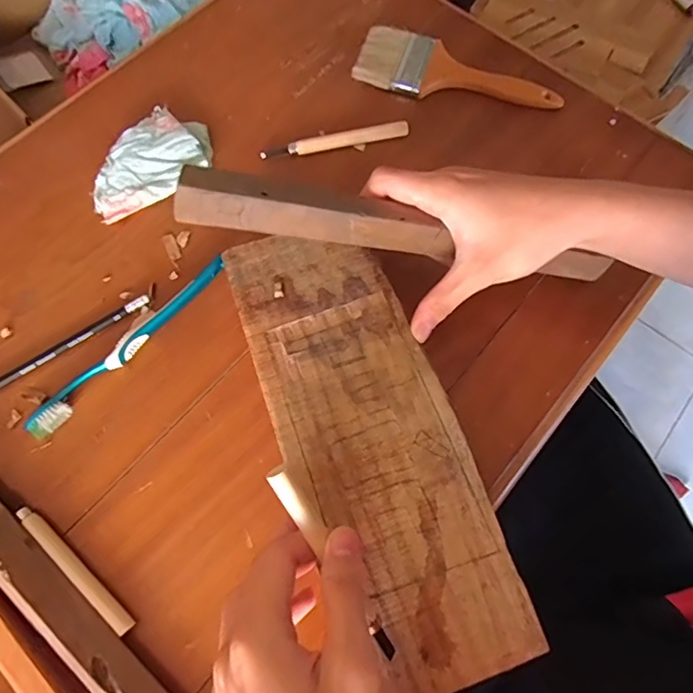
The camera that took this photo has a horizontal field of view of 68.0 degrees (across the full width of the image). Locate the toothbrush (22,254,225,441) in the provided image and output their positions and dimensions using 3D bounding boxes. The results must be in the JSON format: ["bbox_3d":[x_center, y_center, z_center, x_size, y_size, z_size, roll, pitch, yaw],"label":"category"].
[{"bbox_3d":[-0.157,-0.003,0.378,0.020,0.011,0.178,42,74,13],"label":"toothbrush"}]

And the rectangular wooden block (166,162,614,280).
[{"bbox_3d":[0.048,-0.081,0.350,0.308,0.028,0.031,6,68,-19],"label":"rectangular wooden block"}]

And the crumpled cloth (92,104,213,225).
[{"bbox_3d":[-0.165,-0.151,0.430,0.066,0.018,0.113,38,74,13],"label":"crumpled cloth"}]

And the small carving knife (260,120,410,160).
[{"bbox_3d":[-0.010,-0.179,0.448,0.129,0.009,0.011,-12,70,-5],"label":"small carving knife"}]

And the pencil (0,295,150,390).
[{"bbox_3d":[-0.222,0.008,0.375,0.167,0.004,0.011,-33,73,-12],"label":"pencil"}]

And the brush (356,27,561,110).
[{"bbox_3d":[0.101,-0.247,0.473,0.186,0.009,0.068,20,71,7],"label":"brush"}]

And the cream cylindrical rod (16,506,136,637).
[{"bbox_3d":[-0.175,0.142,0.330,0.105,0.009,0.009,41,74,13],"label":"cream cylindrical rod"}]

